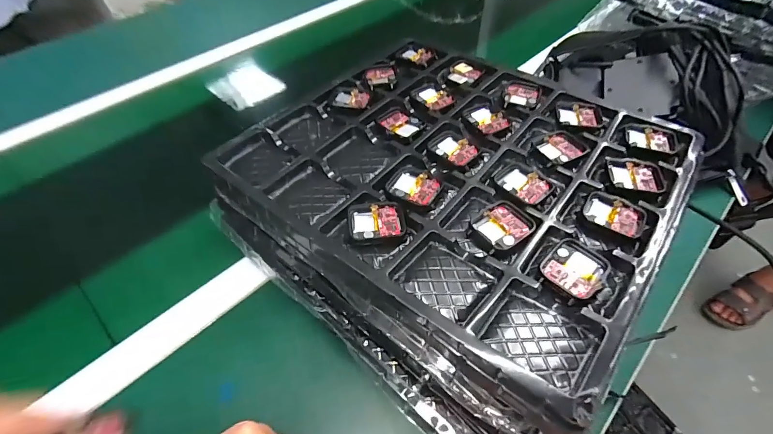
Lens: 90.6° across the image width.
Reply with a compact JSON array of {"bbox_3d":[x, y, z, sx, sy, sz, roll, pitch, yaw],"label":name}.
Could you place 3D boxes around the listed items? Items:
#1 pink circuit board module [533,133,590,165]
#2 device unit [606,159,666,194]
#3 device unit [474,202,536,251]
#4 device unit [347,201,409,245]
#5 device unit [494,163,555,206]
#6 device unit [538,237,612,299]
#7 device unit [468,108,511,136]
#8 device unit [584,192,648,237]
[{"bbox_3d":[0.157,-0.065,0.347,0.041,0.005,0.036,-26,54,-21],"label":"pink circuit board module"},{"bbox_3d":[0.212,-0.036,0.324,0.042,0.007,0.035,9,50,8],"label":"device unit"},{"bbox_3d":[0.088,0.007,0.288,0.040,0.007,0.034,-32,56,-24],"label":"device unit"},{"bbox_3d":[-0.008,0.005,0.293,0.042,0.008,0.037,-7,50,-6],"label":"device unit"},{"bbox_3d":[0.113,-0.028,0.318,0.036,0.004,0.045,-30,56,-23],"label":"device unit"},{"bbox_3d":[0.128,0.035,0.261,0.037,0.008,0.042,37,59,27],"label":"device unit"},{"bbox_3d":[0.101,-0.094,0.375,0.032,0.006,0.038,-12,50,-10],"label":"device unit"},{"bbox_3d":[0.174,-0.002,0.293,0.043,0.005,0.036,29,56,23],"label":"device unit"}]

